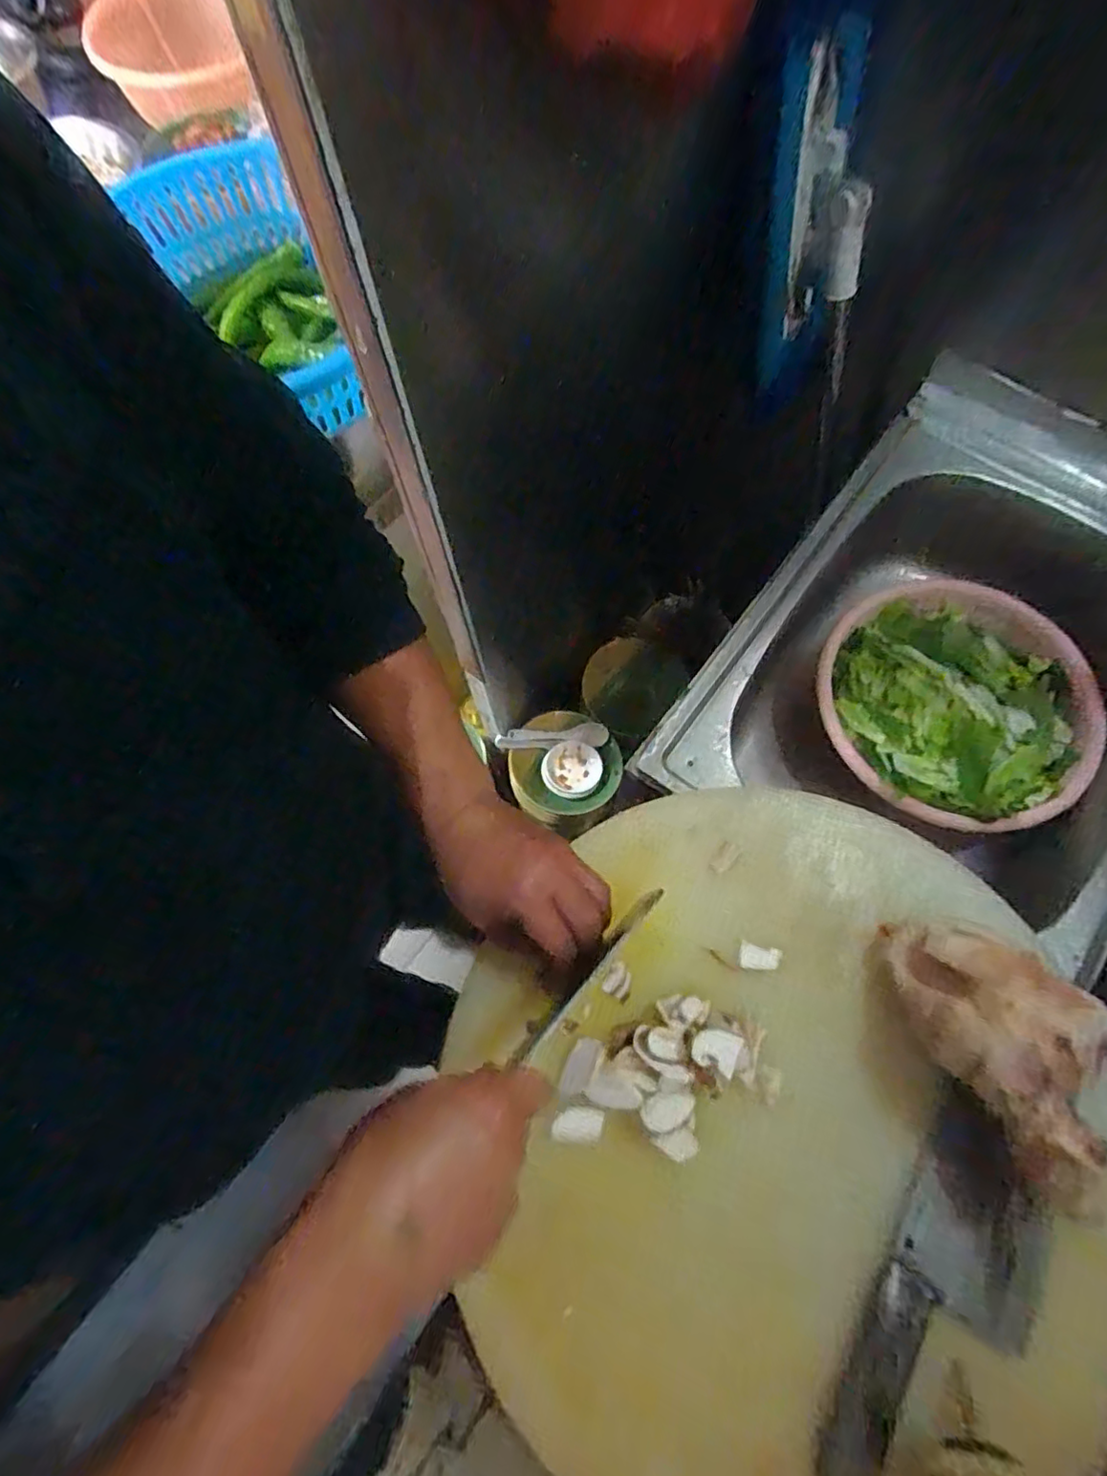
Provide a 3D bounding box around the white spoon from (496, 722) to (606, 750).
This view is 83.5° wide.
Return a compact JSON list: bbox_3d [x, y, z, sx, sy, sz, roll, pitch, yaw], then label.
[{"bbox_3d":[-0.004,-0.002,1.070,0.190,0.024,0.037,0,70,1],"label":"white spoon"}]

